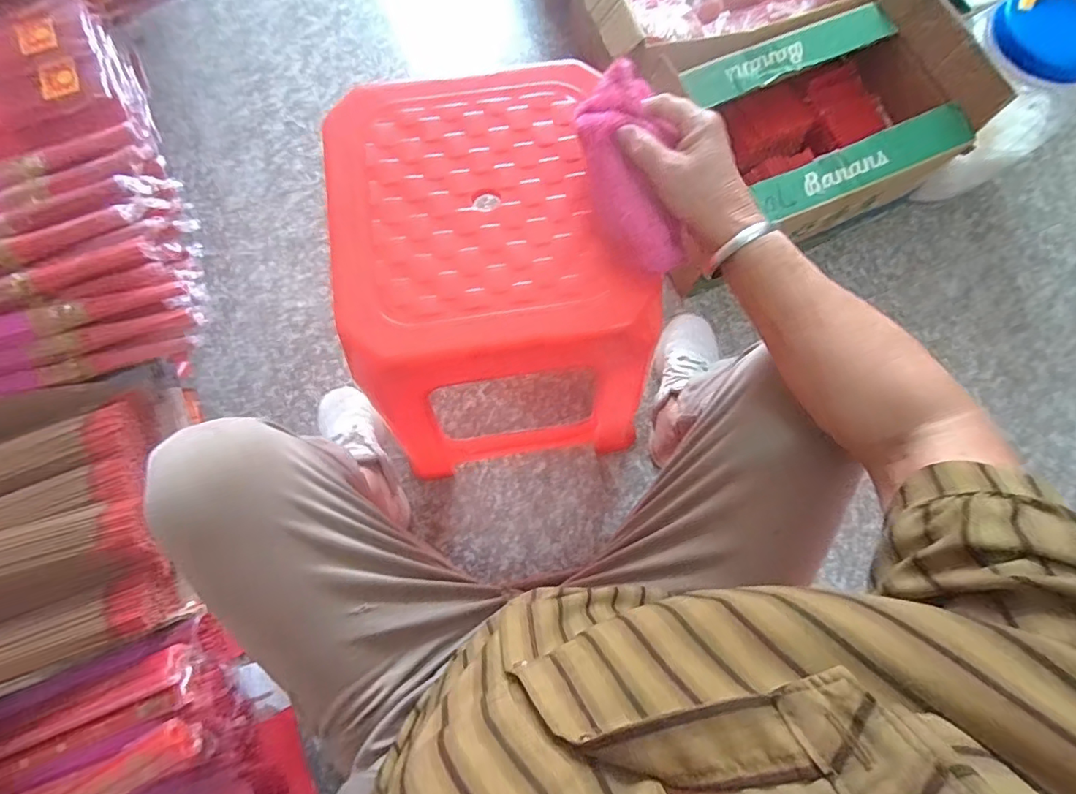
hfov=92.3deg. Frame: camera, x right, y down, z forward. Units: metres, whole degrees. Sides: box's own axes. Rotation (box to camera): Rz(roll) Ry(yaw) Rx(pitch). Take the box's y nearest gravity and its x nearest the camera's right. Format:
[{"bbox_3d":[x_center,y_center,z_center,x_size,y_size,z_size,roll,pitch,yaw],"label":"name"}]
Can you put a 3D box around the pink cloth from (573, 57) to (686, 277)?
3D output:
[{"bbox_3d":[0.076,-0.188,0.423,0.066,0.040,0.169,-16,92,-4],"label":"pink cloth"}]

